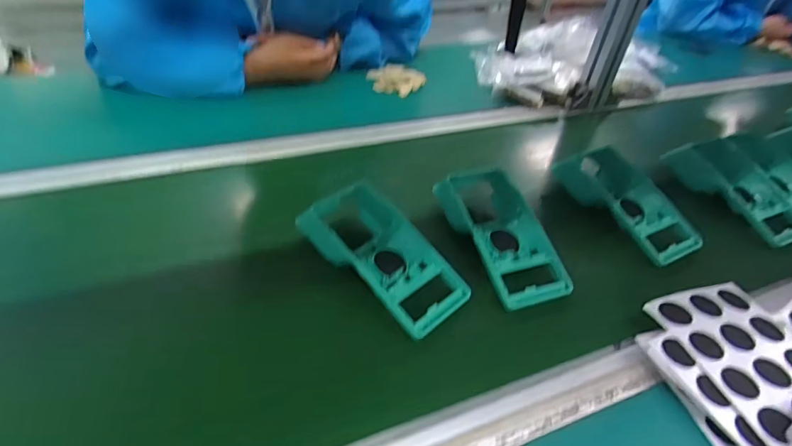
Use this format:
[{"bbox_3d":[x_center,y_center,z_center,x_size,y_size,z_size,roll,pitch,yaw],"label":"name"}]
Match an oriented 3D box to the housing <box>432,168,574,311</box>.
[{"bbox_3d":[0.118,0.009,0.514,0.098,0.042,0.174,-12,45,-20],"label":"housing"}]

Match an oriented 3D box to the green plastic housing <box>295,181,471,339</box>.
[{"bbox_3d":[-0.011,0.028,0.475,0.179,0.044,0.101,35,48,29],"label":"green plastic housing"}]

